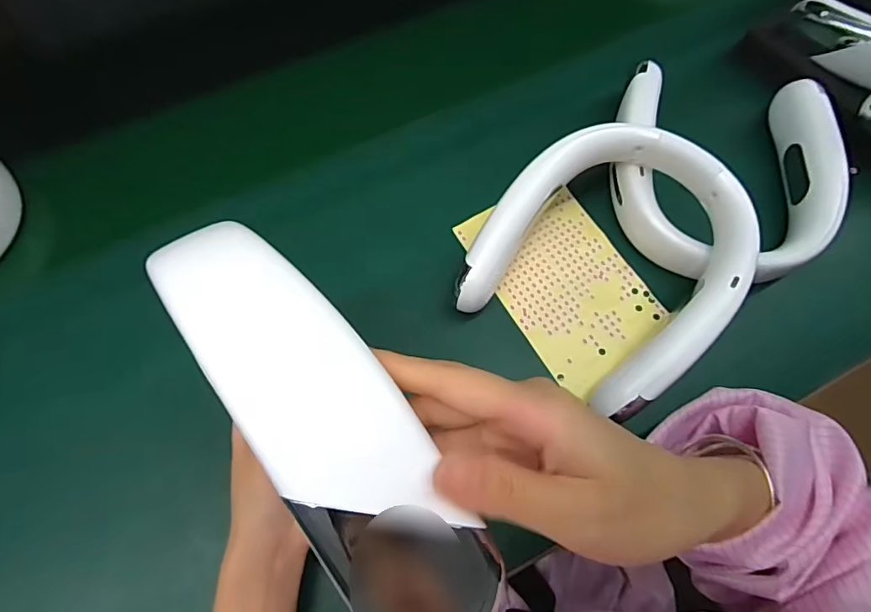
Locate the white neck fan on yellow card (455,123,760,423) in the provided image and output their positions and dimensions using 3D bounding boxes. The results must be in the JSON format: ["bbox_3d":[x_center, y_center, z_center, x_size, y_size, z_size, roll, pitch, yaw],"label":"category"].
[{"bbox_3d":[0.130,-0.038,0.377,0.172,0.086,0.179,34,77,8],"label":"white neck fan on yellow card"}]

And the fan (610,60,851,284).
[{"bbox_3d":[0.249,-0.113,0.420,0.180,0.046,0.201,10,75,2],"label":"fan"}]

